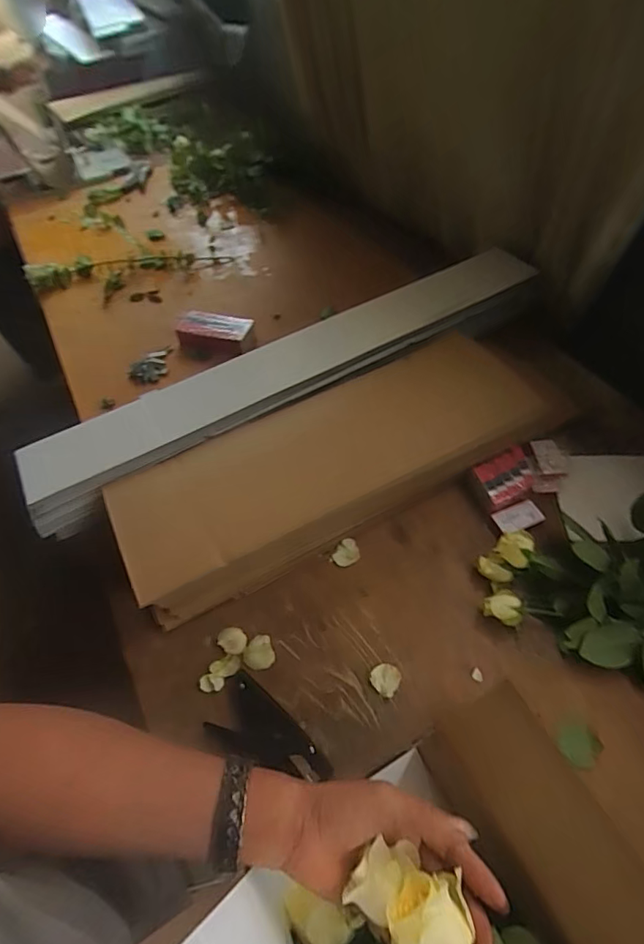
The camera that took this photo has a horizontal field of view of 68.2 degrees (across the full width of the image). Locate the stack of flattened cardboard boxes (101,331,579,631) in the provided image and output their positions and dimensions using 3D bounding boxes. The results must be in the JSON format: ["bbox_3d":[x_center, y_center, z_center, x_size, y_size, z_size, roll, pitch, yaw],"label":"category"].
[{"bbox_3d":[0.030,-0.018,0.755,0.680,0.093,0.233,-25,56,-14],"label":"stack of flattened cardboard boxes"}]

